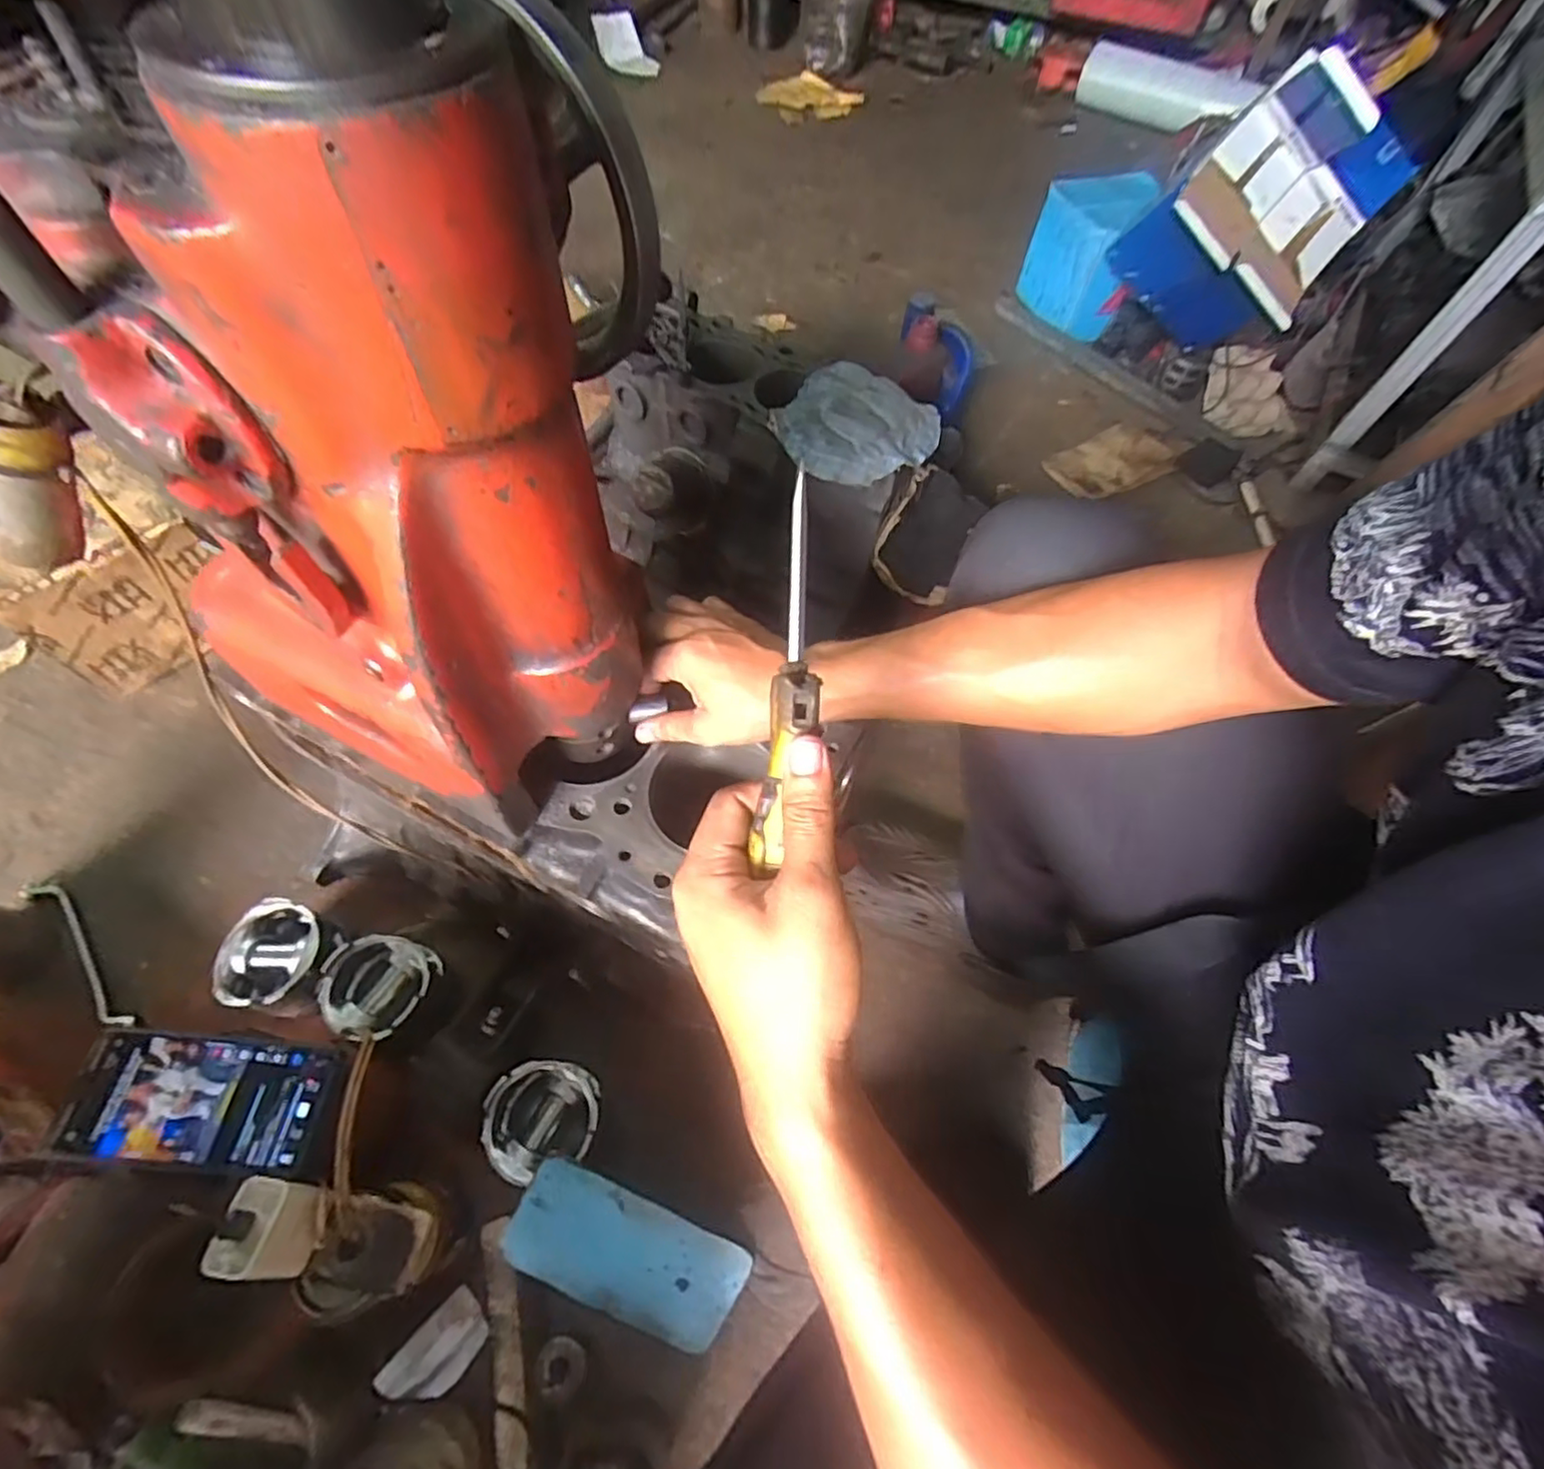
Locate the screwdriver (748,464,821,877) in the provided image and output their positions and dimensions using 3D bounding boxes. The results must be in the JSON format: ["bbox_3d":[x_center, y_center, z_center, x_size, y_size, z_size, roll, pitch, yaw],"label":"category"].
[{"bbox_3d":[0.010,-0.024,0.269,0.020,0.017,0.159,6,90,0],"label":"screwdriver"}]

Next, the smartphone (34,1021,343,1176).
[{"bbox_3d":[-0.383,0.244,0.443,0.162,0.010,0.077,5,60,0],"label":"smartphone"}]

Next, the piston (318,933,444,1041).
[{"bbox_3d":[-0.371,0.245,0.637,0.094,0.077,0.087,1,60,-2],"label":"piston"}]

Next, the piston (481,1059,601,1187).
[{"bbox_3d":[-0.201,0.335,0.582,0.088,0.066,0.083,1,60,-2],"label":"piston"}]

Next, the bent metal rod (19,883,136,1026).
[{"bbox_3d":[-0.702,0.218,0.670,0.220,0.018,0.029,38,65,17],"label":"bent metal rod"}]

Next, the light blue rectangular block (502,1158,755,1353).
[{"bbox_3d":[-0.117,0.421,0.538,0.188,0.014,0.098,25,91,-1],"label":"light blue rectangular block"}]

